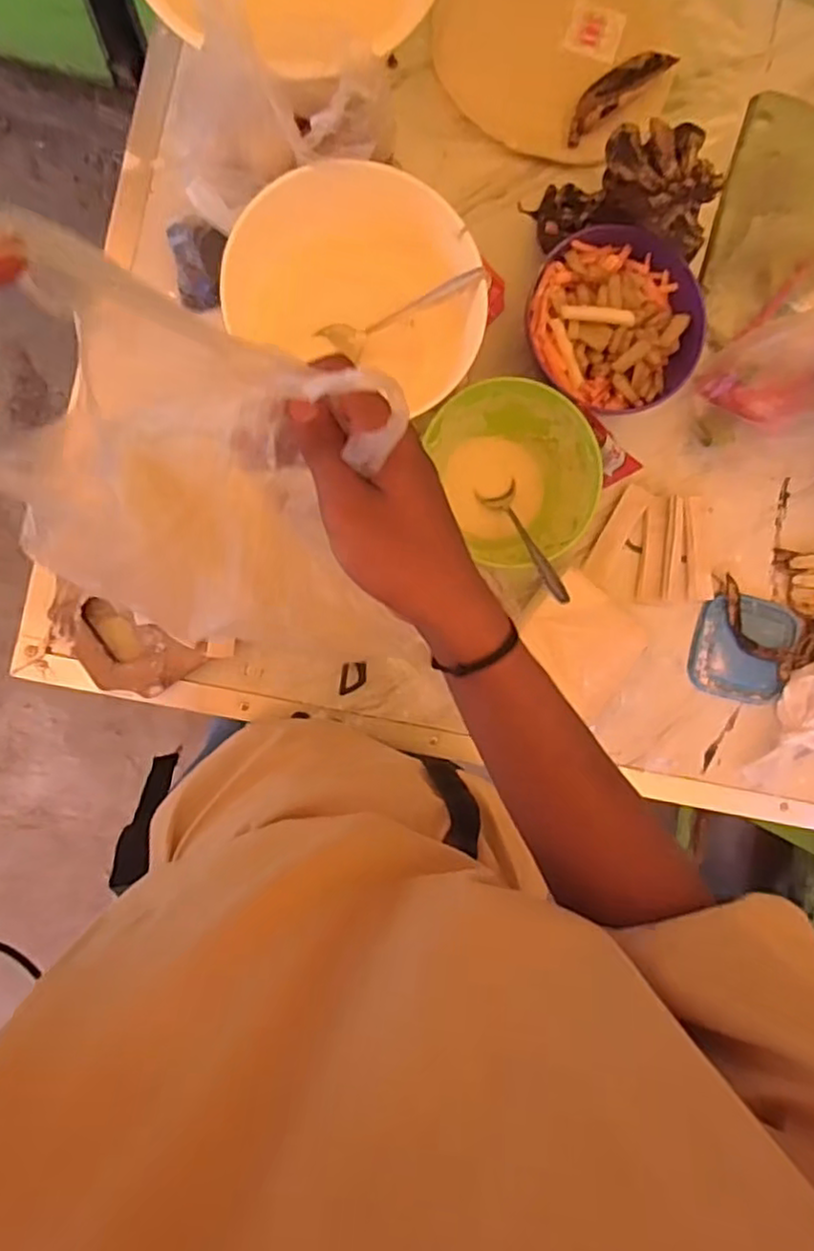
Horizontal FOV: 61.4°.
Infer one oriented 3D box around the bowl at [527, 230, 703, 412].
[{"bbox_3d":[0.174,-0.261,0.597,0.146,0.056,0.144,0,91,-7],"label":"bowl"}]

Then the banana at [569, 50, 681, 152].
[{"bbox_3d":[0.189,-0.483,0.617,0.115,0.029,0.030,-41,95,-2],"label":"banana"}]

